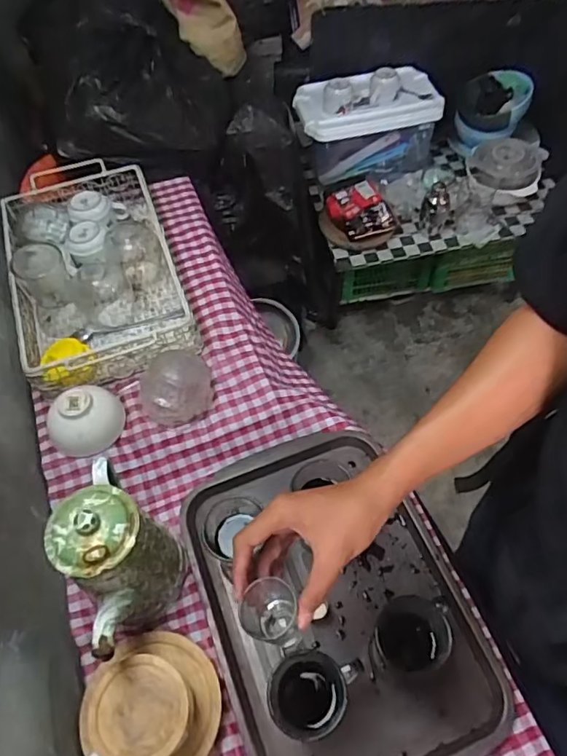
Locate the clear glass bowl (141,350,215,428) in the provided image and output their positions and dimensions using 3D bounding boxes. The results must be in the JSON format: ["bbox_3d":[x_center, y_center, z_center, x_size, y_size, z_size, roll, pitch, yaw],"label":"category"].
[{"bbox_3d":[-0.165,0.004,0.812,0.106,0.066,0.118,-16,57,-8],"label":"clear glass bowl"}]

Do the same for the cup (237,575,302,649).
[{"bbox_3d":[-0.013,0.198,0.452,0.048,0.051,0.046,-1,57,2],"label":"cup"}]

